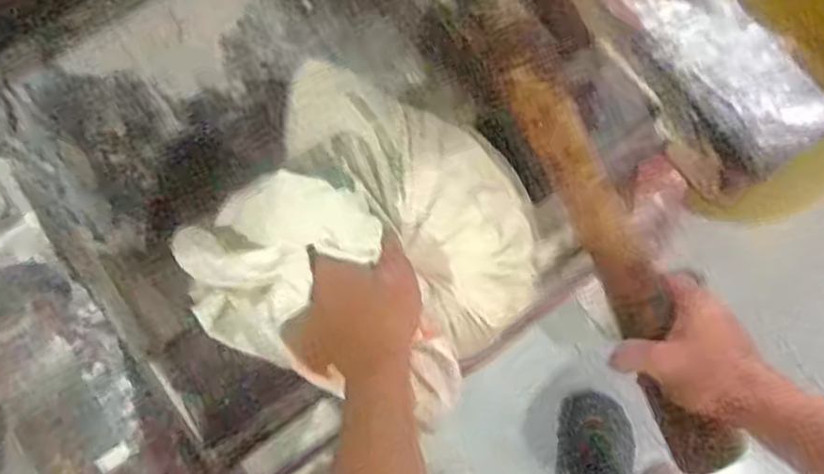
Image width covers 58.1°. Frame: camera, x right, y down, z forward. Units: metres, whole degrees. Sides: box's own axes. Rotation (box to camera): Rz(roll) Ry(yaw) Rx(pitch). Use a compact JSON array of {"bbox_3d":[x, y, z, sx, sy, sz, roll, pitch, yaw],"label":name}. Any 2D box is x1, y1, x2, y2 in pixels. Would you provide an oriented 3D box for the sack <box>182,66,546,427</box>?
[{"bbox_3d":[-0.033,-0.011,0.621,0.276,0.131,0.240,22,75,8],"label":"sack"}]

